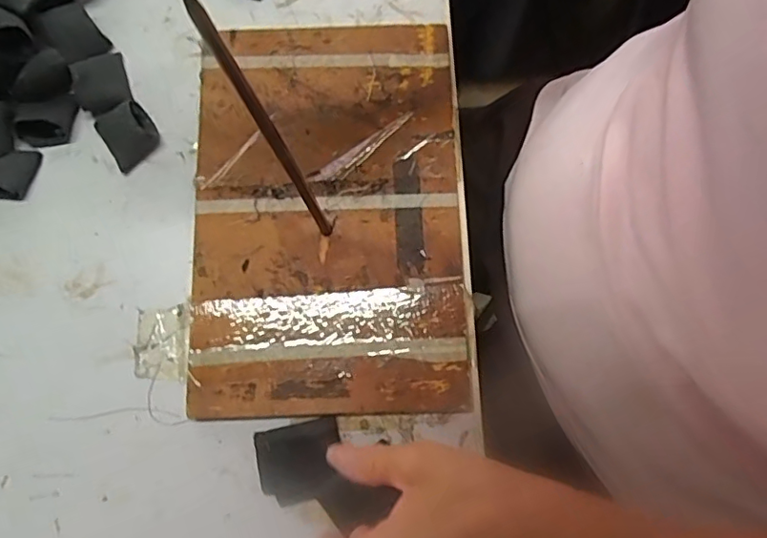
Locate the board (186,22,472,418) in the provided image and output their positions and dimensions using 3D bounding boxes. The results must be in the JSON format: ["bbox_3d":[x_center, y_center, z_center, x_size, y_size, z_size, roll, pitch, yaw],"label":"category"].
[{"bbox_3d":[-0.039,-0.041,0.375,0.177,0.012,0.268,-3,78,1],"label":"board"}]

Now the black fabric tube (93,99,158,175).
[{"bbox_3d":[-0.179,-0.095,0.385,0.035,0.019,0.043,-32,79,-5],"label":"black fabric tube"}]

